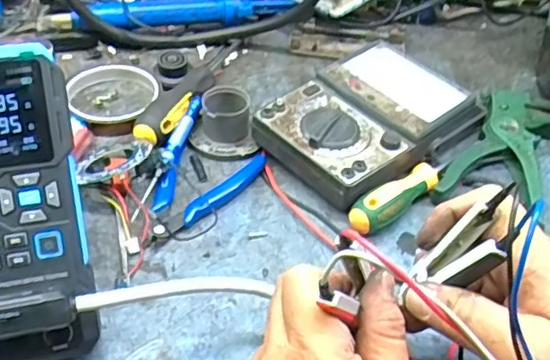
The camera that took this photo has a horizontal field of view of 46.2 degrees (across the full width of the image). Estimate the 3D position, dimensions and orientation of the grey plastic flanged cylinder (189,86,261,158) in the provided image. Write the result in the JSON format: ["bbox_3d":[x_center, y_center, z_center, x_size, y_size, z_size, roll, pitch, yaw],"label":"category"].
[{"bbox_3d":[-0.045,-0.048,0.545,0.049,0.036,0.055,-8,44,-14],"label":"grey plastic flanged cylinder"}]

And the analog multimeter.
[{"bbox_3d":[0.084,-0.057,0.547,0.186,0.039,0.116,-29,53,-31],"label":"analog multimeter"}]

